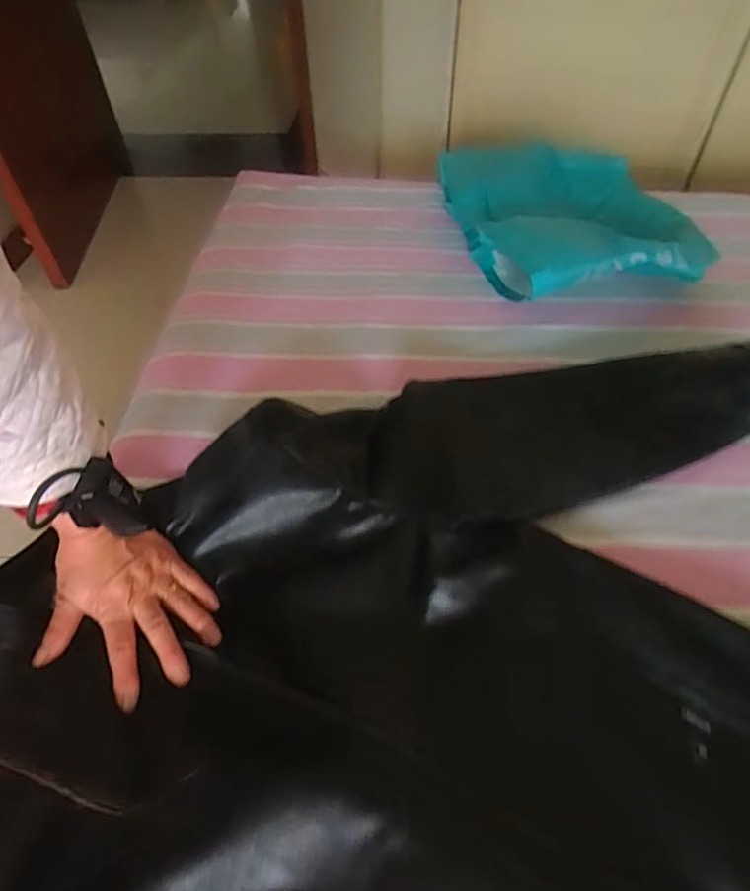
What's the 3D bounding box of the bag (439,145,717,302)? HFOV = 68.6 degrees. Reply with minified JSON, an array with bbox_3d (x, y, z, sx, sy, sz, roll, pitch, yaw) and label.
[{"bbox_3d":[0.281,-0.334,0.804,0.283,0.092,0.390,-6,49,-9],"label":"bag"}]

